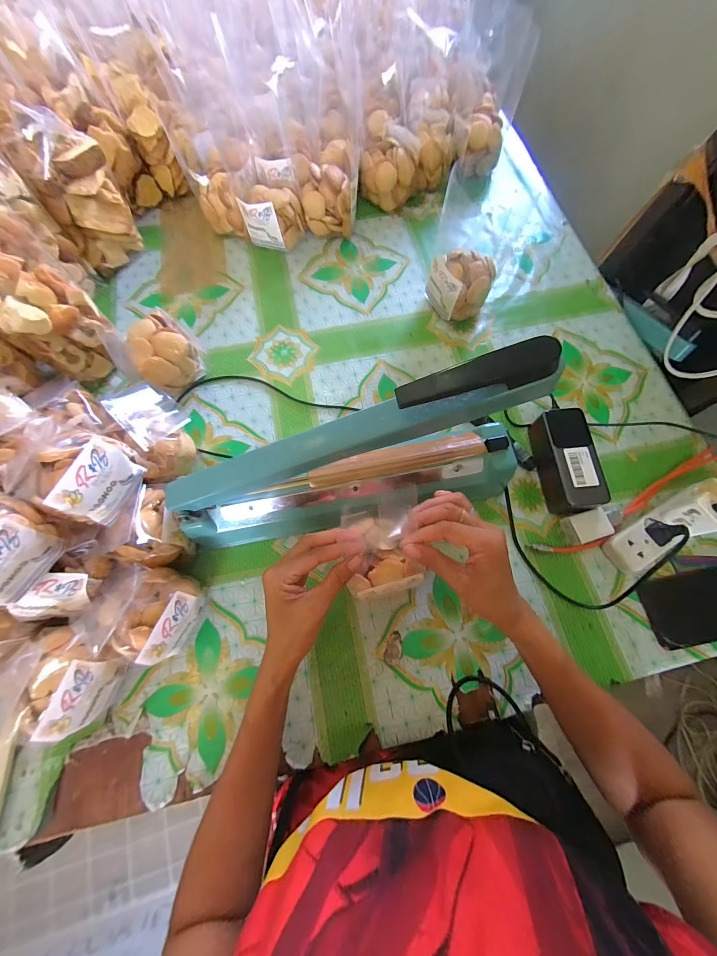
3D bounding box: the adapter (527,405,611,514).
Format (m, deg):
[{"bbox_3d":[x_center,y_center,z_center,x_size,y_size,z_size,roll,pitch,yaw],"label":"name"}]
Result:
[{"bbox_3d":[0.271,-0.021,0.439,0.056,0.051,0.133,-5,72,0],"label":"adapter"}]

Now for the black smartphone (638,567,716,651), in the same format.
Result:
[{"bbox_3d":[0.414,0.147,0.390,0.151,0.014,0.075,-11,72,-2],"label":"black smartphone"}]

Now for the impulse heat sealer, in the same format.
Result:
[{"bbox_3d":[-0.009,-0.006,0.338,0.393,0.232,0.077,-16,72,-3],"label":"impulse heat sealer"}]

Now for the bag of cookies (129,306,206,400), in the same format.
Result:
[{"bbox_3d":[-0.271,-0.175,0.480,0.082,0.088,0.085,-29,73,-7],"label":"bag of cookies"}]

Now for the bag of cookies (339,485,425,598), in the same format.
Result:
[{"bbox_3d":[0.029,0.064,0.364,0.087,0.029,0.114,-9,72,-1],"label":"bag of cookies"}]

